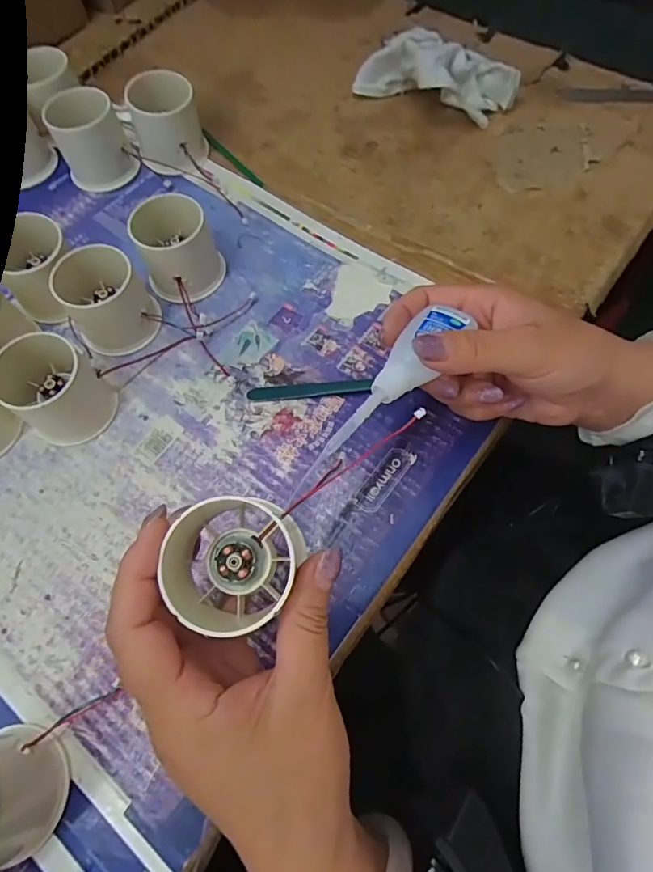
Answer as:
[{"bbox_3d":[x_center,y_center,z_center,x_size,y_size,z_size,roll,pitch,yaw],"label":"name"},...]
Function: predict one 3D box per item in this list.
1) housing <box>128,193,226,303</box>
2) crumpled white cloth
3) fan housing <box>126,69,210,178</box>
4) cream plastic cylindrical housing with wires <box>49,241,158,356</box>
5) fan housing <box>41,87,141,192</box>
[{"bbox_3d":[-0.105,-0.131,0.339,0.054,0.049,0.058,-1,67,1],"label":"housing"},{"bbox_3d":[0.096,-0.313,0.414,0.124,0.048,0.070,36,73,15],"label":"crumpled white cloth"},{"bbox_3d":[-0.128,-0.247,0.386,0.048,0.056,0.049,5,67,4],"label":"fan housing"},{"bbox_3d":[-0.149,-0.093,0.326,0.054,0.047,0.058,-1,67,1],"label":"cream plastic cylindrical housing with wires"},{"bbox_3d":[-0.186,-0.232,0.381,0.052,0.054,0.046,-25,69,-9],"label":"fan housing"}]

